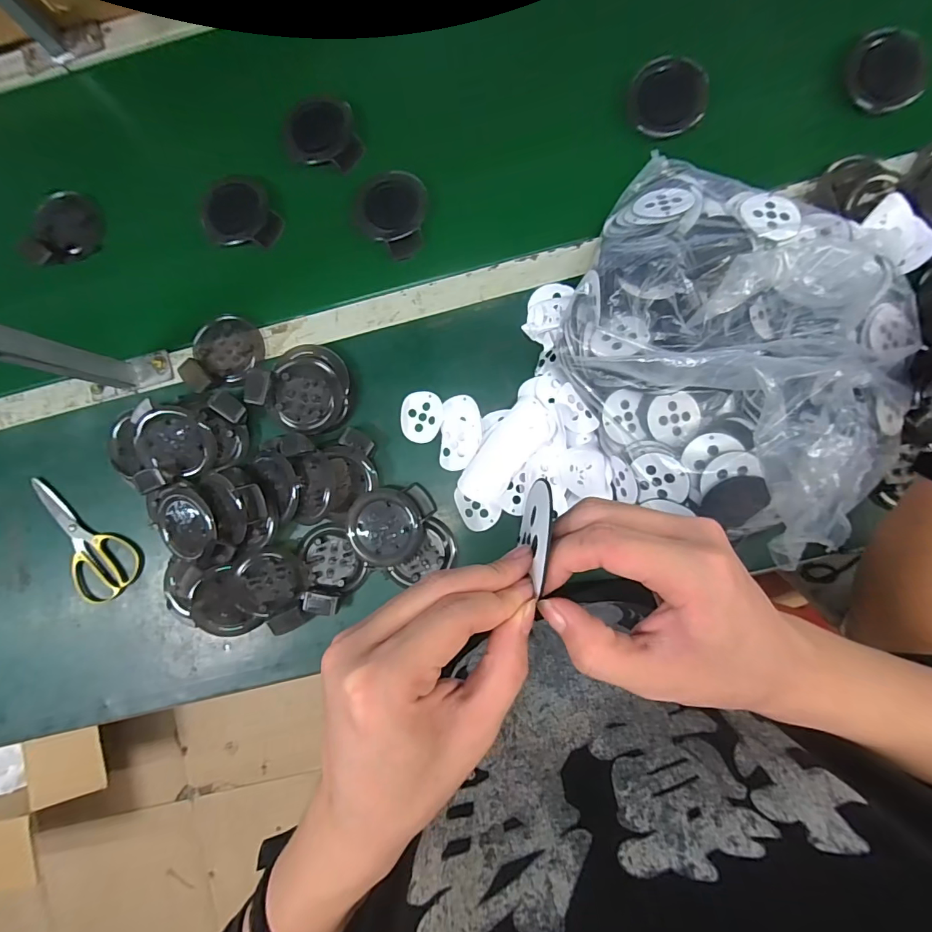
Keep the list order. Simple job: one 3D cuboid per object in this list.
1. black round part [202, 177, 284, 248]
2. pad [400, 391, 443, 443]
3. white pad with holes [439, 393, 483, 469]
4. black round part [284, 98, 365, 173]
[{"bbox_3d":[-0.285,-0.324,0.576,0.095,0.028,0.077,4,101,4],"label":"black round part"},{"bbox_3d":[-0.053,-0.059,0.547,0.048,0.012,0.060,3,88,4],"label":"pad"},{"bbox_3d":[-0.005,-0.040,0.541,0.047,0.015,0.088,1,88,4],"label":"white pad with holes"},{"bbox_3d":[-0.177,-0.418,0.568,0.097,0.045,0.064,21,89,5],"label":"black round part"}]

